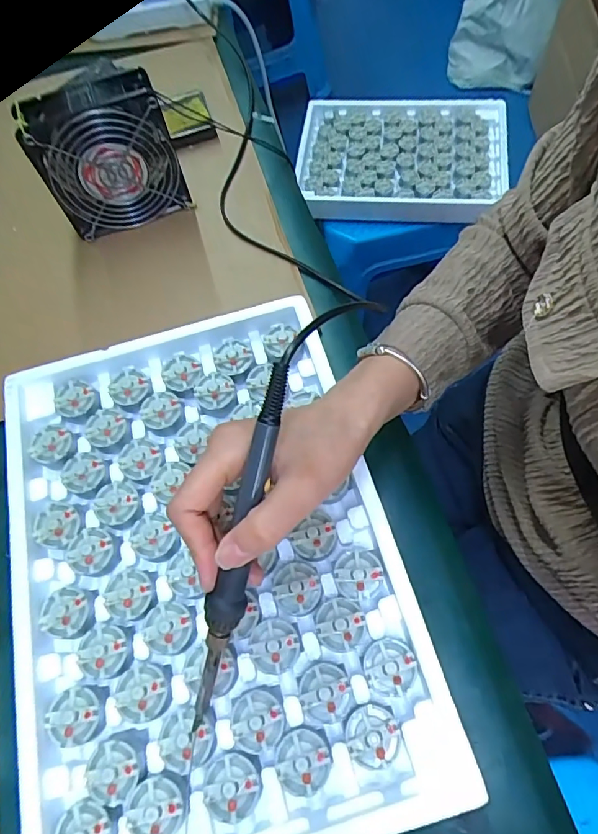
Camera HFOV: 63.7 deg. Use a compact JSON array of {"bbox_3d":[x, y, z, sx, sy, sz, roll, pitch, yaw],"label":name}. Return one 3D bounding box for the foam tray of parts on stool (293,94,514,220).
[{"bbox_3d":[0.176,-0.452,0.829,0.343,0.043,0.251,-1,66,5],"label":"foam tray of parts on stool"}]

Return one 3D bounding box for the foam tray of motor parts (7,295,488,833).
[{"bbox_3d":[-0.066,0.093,0.333,0.251,0.044,0.342,-16,65,-2],"label":"foam tray of motor parts"}]

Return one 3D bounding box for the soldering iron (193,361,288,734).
[{"bbox_3d":[-0.033,0.076,0.258,0.019,0.015,0.212,14,98,8],"label":"soldering iron"}]

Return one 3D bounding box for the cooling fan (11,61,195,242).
[{"bbox_3d":[-0.176,-0.239,0.442,0.117,0.124,0.045,-24,66,-5],"label":"cooling fan"}]

